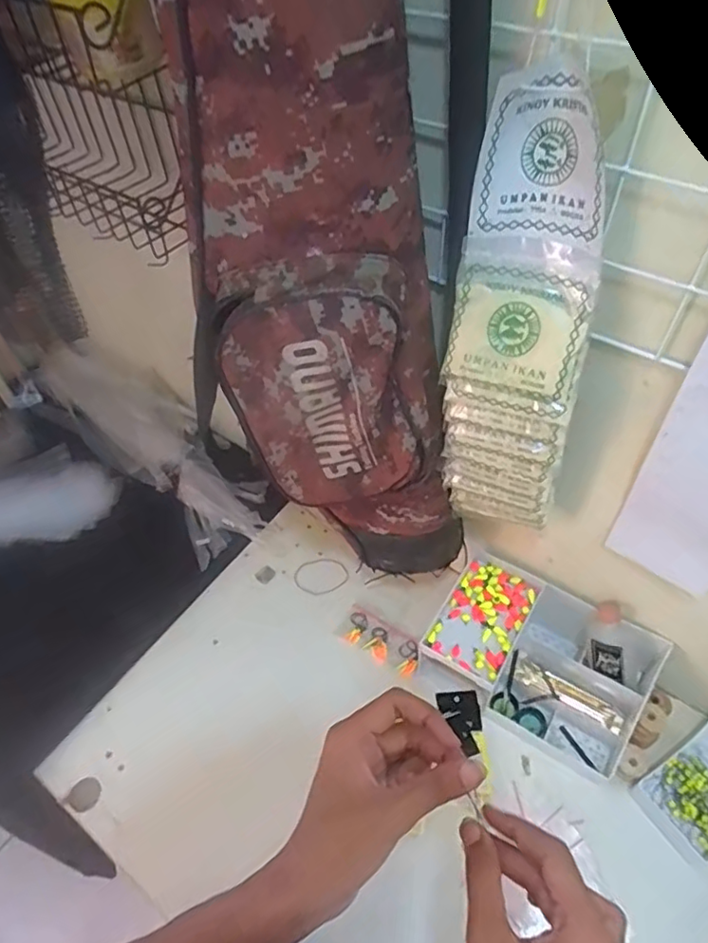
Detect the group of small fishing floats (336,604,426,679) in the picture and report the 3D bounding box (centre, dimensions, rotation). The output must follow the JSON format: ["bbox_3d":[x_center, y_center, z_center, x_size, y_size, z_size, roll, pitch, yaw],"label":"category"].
[{"bbox_3d":[0.035,0.213,0.735,0.112,0.014,0.048,26,58,22],"label":"group of small fishing floats"}]

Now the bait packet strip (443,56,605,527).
[{"bbox_3d":[0.127,-0.089,0.451,0.098,0.356,0.068,16,55,16],"label":"bait packet strip"}]

